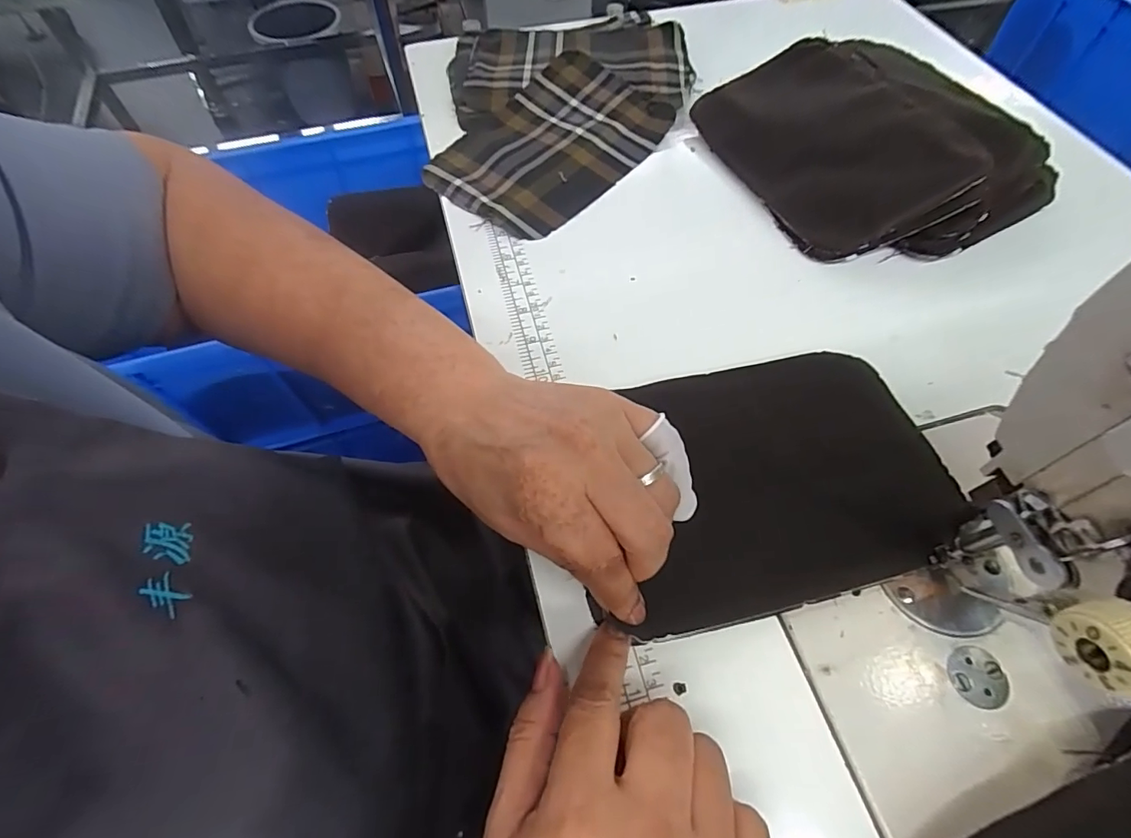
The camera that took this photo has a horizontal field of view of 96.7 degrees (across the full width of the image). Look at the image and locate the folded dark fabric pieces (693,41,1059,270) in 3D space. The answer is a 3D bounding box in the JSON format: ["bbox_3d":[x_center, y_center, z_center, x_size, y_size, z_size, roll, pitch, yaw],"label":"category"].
[{"bbox_3d":[0.227,-0.213,0.379,0.183,0.048,0.218,-19,62,-11],"label":"folded dark fabric pieces"}]

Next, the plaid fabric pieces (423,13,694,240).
[{"bbox_3d":[-0.015,-0.281,0.439,0.209,0.024,0.292,30,64,16],"label":"plaid fabric pieces"}]

